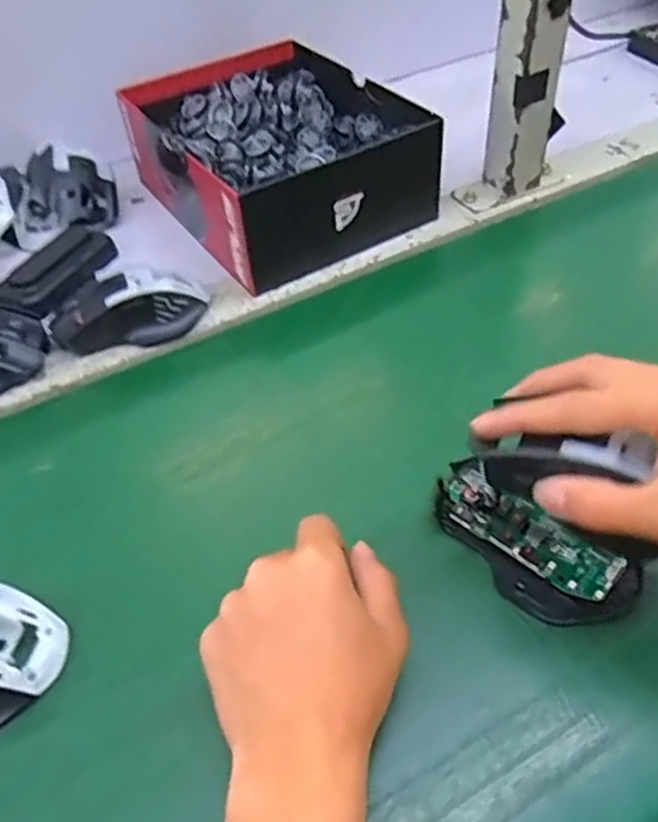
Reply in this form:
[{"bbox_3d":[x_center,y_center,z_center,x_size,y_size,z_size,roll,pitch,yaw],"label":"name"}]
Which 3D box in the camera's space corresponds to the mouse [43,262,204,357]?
[{"bbox_3d":[-0.151,-0.080,0.528,0.117,0.038,0.065,-7,47,-2],"label":"mouse"}]

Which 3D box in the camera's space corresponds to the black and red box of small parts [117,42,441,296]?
[{"bbox_3d":[-0.046,-0.227,0.622,0.192,0.082,0.250,-27,51,-20],"label":"black and red box of small parts"}]

